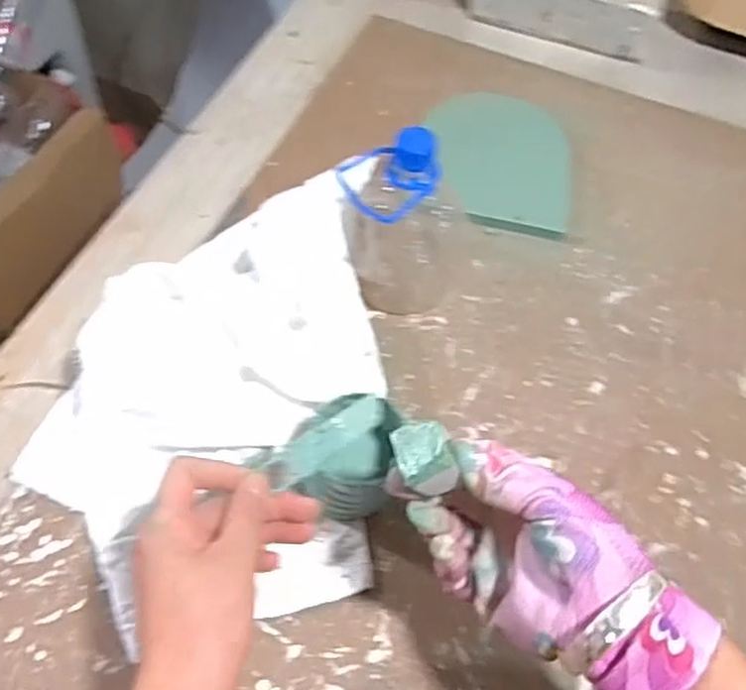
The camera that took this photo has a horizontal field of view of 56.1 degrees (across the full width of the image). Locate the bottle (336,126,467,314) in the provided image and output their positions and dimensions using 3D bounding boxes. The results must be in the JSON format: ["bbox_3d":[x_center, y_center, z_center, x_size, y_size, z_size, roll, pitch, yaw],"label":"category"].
[{"bbox_3d":[0.028,-0.104,0.541,0.097,0.131,0.106,15,56,5],"label":"bottle"}]

